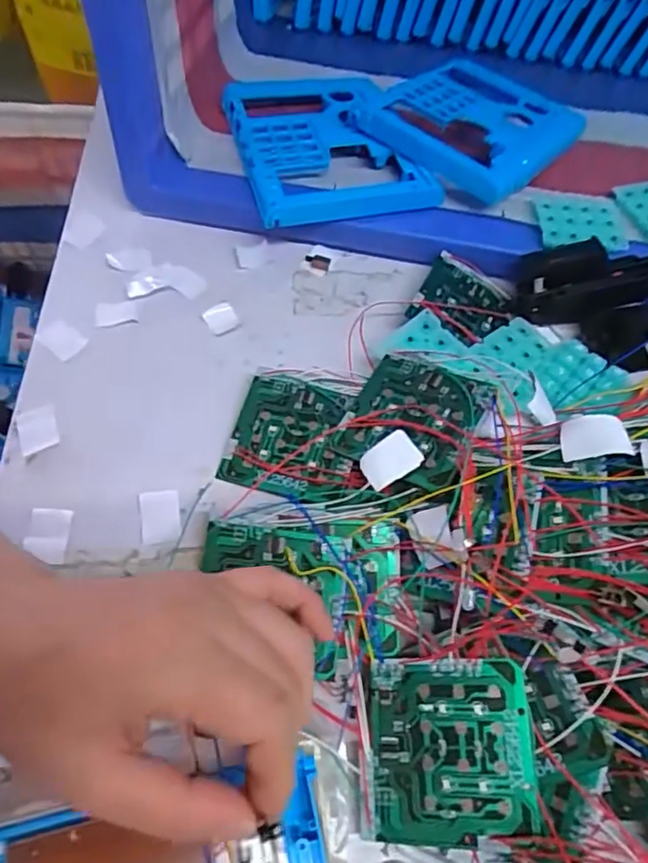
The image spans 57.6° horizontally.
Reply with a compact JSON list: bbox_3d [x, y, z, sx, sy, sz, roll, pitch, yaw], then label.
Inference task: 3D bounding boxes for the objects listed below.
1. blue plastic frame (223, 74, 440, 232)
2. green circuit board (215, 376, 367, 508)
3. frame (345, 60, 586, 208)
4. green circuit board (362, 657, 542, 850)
[{"bbox_3d":[-0.002,-0.222,0.446,0.127,0.021,0.168,-12,58,-11],"label":"blue plastic frame"},{"bbox_3d":[-0.014,0.003,0.327,0.080,0.012,0.072,10,65,16],"label":"green circuit board"},{"bbox_3d":[0.125,-0.251,0.466,0.125,0.031,0.170,35,63,16],"label":"frame"},{"bbox_3d":[0.053,0.137,0.255,0.071,0.004,0.071,-7,68,15],"label":"green circuit board"}]

